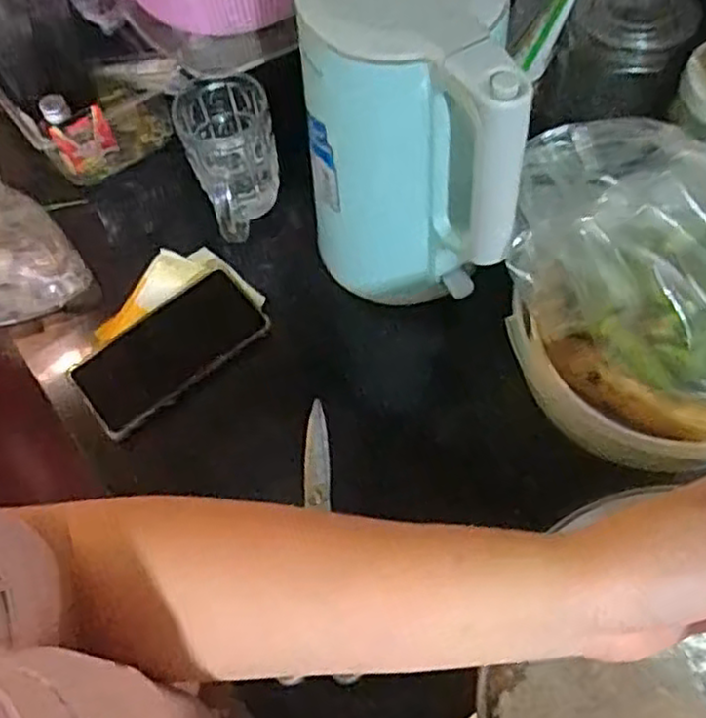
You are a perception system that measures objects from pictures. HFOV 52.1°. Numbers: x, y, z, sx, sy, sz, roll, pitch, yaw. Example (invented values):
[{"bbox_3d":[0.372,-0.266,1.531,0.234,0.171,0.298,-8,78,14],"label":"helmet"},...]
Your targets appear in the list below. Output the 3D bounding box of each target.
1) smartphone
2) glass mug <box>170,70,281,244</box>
[{"bbox_3d":[-0.154,-0.008,0.606,0.157,0.017,0.073,-37,66,-15],"label":"smartphone"},{"bbox_3d":[-0.108,-0.178,0.647,0.080,0.100,0.121,-12,62,-3],"label":"glass mug"}]

